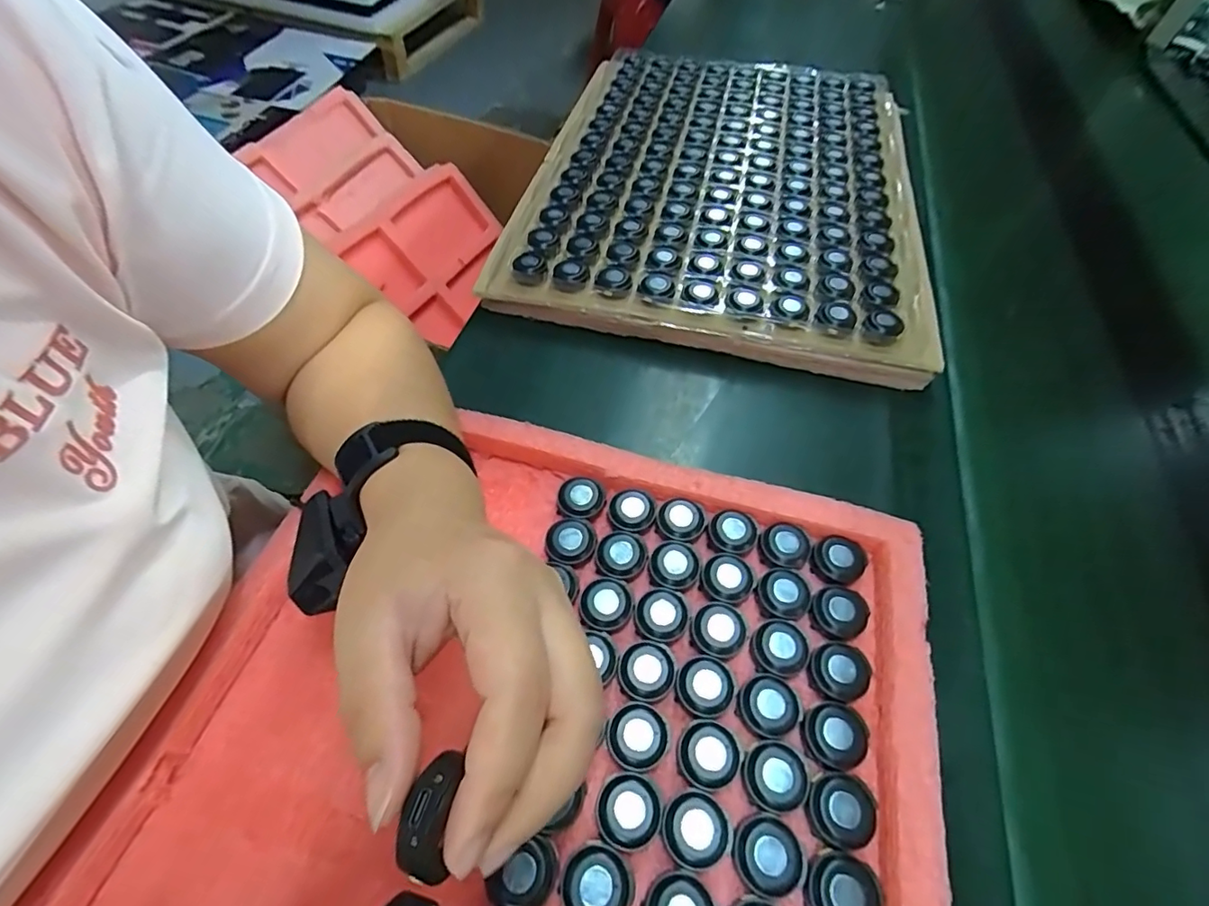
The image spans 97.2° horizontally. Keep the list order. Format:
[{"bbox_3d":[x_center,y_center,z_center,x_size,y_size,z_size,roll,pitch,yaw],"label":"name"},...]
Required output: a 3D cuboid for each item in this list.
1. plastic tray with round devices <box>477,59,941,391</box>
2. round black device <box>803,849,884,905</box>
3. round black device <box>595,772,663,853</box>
[{"bbox_3d":[0.127,-0.296,0.569,0.366,0.048,0.496,11,56,8],"label":"plastic tray with round devices"},{"bbox_3d":[0.101,0.187,0.225,0.030,0.008,0.029,0,56,0],"label":"round black device"},{"bbox_3d":[0.011,0.163,0.243,0.028,0.012,0.029,0,56,0],"label":"round black device"}]

